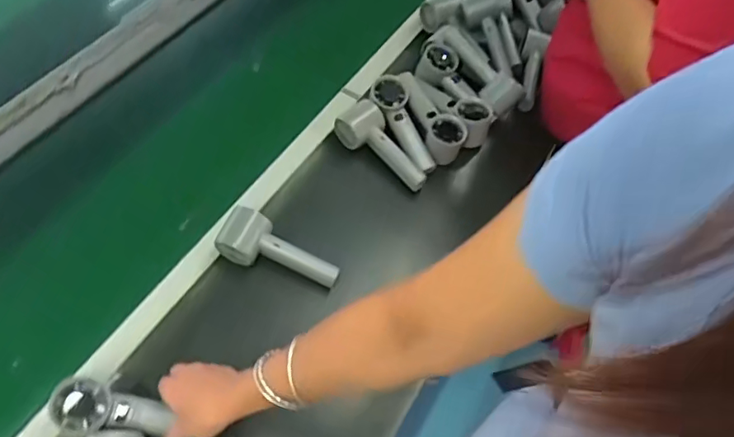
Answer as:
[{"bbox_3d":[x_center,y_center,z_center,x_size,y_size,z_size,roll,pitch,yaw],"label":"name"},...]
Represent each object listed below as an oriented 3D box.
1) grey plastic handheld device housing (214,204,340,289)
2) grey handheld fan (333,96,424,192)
[{"bbox_3d":[-0.111,0.043,0.702,0.155,0.052,0.050,26,57,-9],"label":"grey plastic handheld device housing"},{"bbox_3d":[0.026,-0.107,0.818,0.158,0.051,0.055,43,62,4],"label":"grey handheld fan"}]

